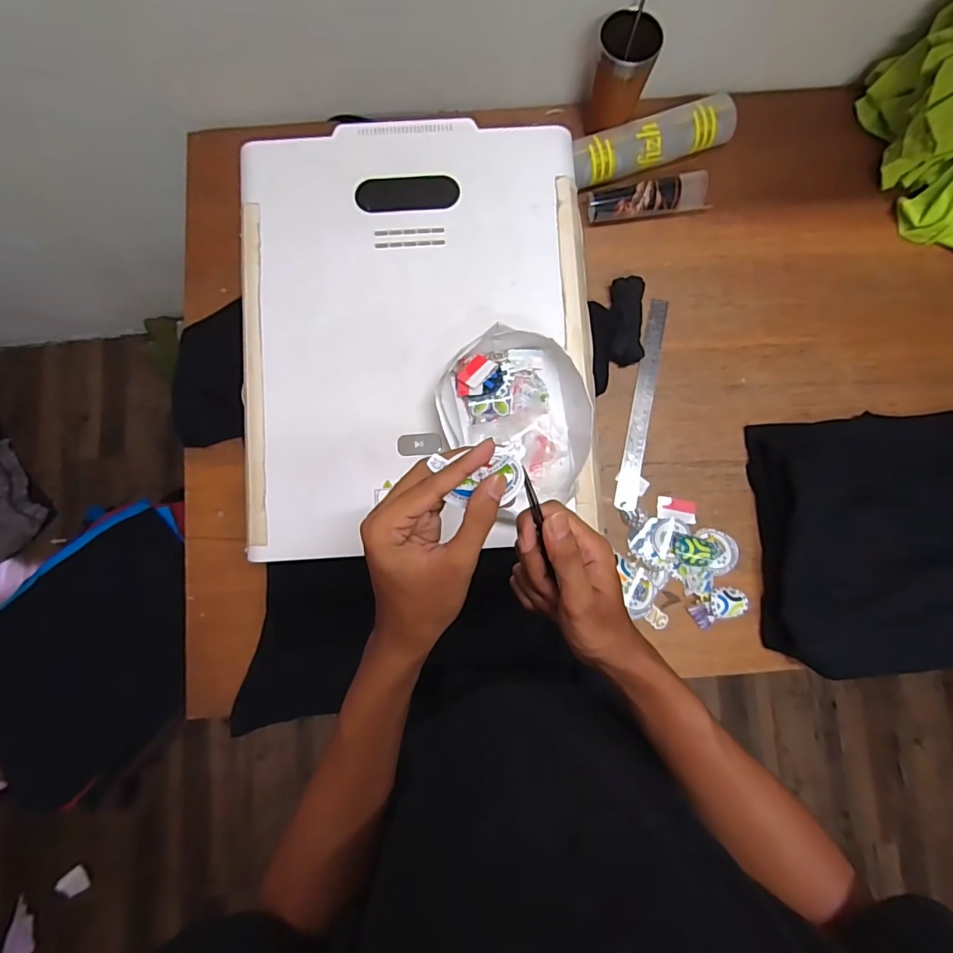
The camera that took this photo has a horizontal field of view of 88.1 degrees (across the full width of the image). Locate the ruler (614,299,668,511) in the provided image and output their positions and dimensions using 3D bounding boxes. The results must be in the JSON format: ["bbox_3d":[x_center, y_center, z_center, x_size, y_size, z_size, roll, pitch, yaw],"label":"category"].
[{"bbox_3d":[0.247,-0.111,0.732,0.029,0.008,0.322,11,83,6],"label":"ruler"}]

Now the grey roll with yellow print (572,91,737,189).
[{"bbox_3d":[0.261,-0.505,0.746,0.262,0.054,0.066,-20,84,-3],"label":"grey roll with yellow print"}]

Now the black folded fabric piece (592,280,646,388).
[{"bbox_3d":[0.222,-0.232,0.731,0.054,0.031,0.128,3,84,-1],"label":"black folded fabric piece"}]

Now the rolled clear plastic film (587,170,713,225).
[{"bbox_3d":[0.260,-0.419,0.743,0.184,0.033,0.046,-8,84,-2],"label":"rolled clear plastic film"}]

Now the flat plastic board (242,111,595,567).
[{"bbox_3d":[-0.071,-0.172,0.573,0.394,0.021,0.498,-4,84,-2],"label":"flat plastic board"}]

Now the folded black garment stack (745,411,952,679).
[{"bbox_3d":[0.644,0.084,0.666,0.483,0.091,0.348,-2,84,-1],"label":"folded black garment stack"}]

